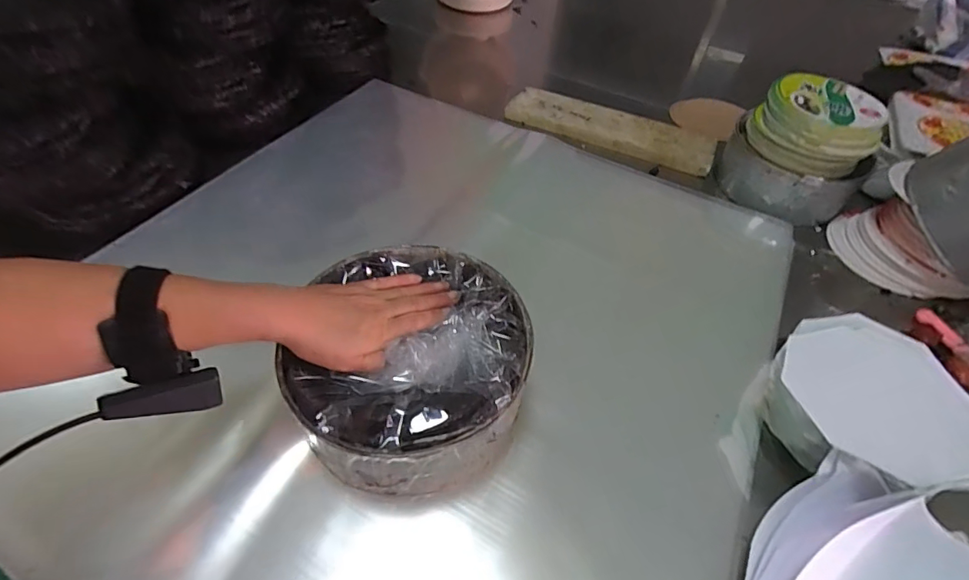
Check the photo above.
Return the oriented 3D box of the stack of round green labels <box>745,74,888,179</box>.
[{"bbox_3d":[0.448,-0.229,0.643,0.152,0.061,0.157,33,56,21],"label":"stack of round green labels"}]

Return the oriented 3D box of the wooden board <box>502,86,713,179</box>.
[{"bbox_3d":[0.203,-0.269,0.780,0.338,0.030,0.113,24,53,15],"label":"wooden board"}]

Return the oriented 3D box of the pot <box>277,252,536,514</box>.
[{"bbox_3d":[-0.056,0.068,0.418,0.181,0.098,0.199,0,50,1],"label":"pot"}]

